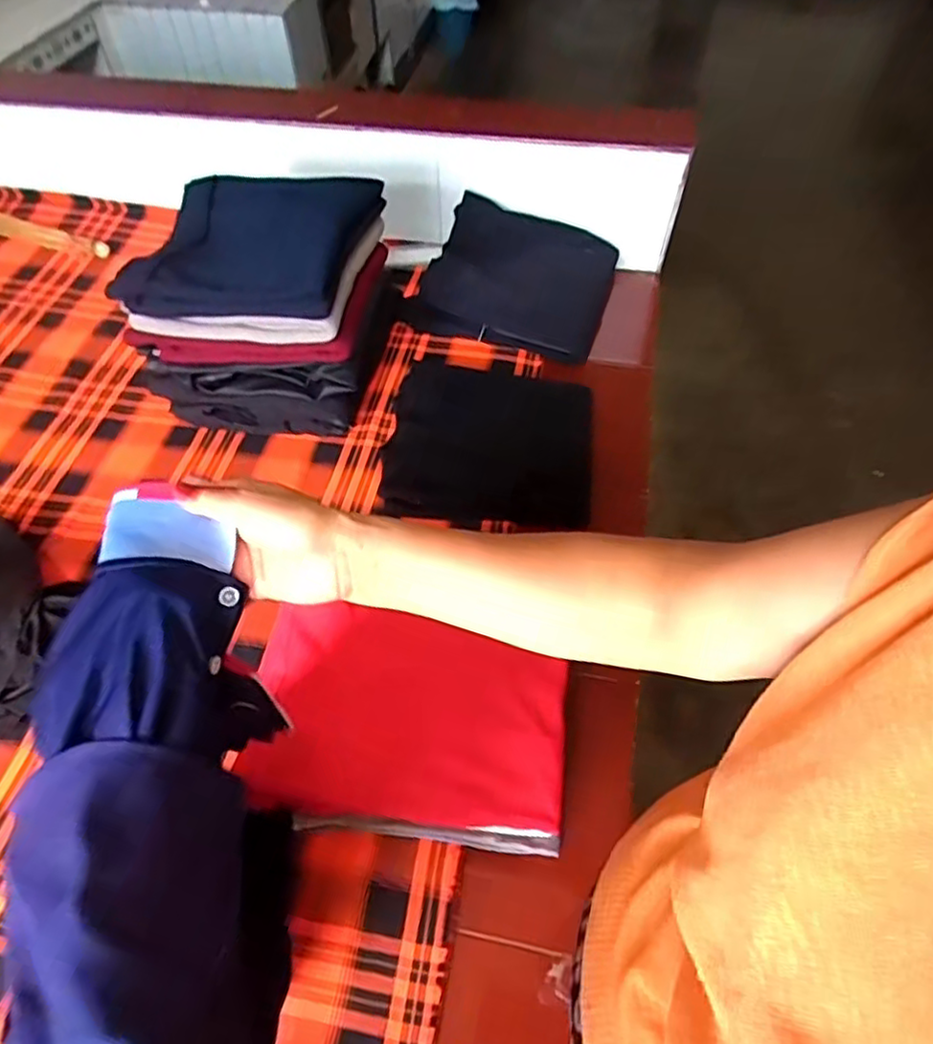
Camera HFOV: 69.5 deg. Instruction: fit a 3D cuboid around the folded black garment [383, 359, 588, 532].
[{"bbox_3d":[0.045,-0.130,1.061,0.326,0.060,0.303,11,59,-6],"label":"folded black garment"}]

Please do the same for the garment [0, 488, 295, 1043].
[{"bbox_3d":[-0.154,0.188,0.317,0.129,0.060,0.436,-9,56,-9],"label":"garment"}]

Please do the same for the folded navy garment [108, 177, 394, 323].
[{"bbox_3d":[-0.306,-0.413,0.954,0.307,0.123,0.274,9,53,7],"label":"folded navy garment"}]

